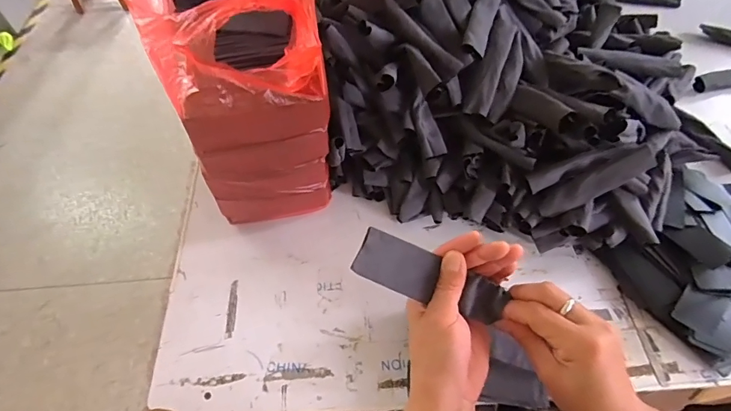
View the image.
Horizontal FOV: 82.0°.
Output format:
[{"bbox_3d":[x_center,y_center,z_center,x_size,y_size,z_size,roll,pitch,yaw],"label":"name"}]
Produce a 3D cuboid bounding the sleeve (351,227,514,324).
[{"bbox_3d":[0.056,0.061,0.361,0.129,0.024,0.041,23,57,-5],"label":"sleeve"}]

